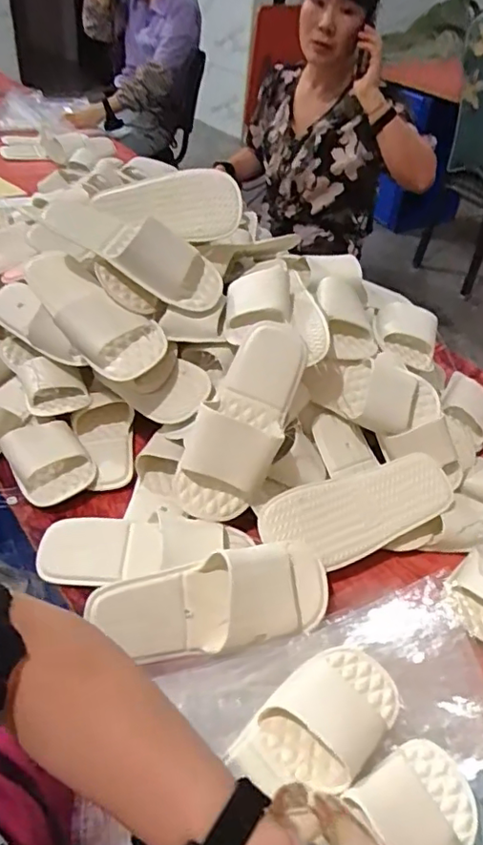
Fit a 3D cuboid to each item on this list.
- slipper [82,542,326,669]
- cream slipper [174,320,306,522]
[{"bbox_3d":[-0.023,0.202,0.631,0.271,0.059,0.105,-9,87,-20],"label":"slipper"},{"bbox_3d":[0.002,-0.005,0.749,0.116,0.064,0.275,22,80,16],"label":"cream slipper"}]

